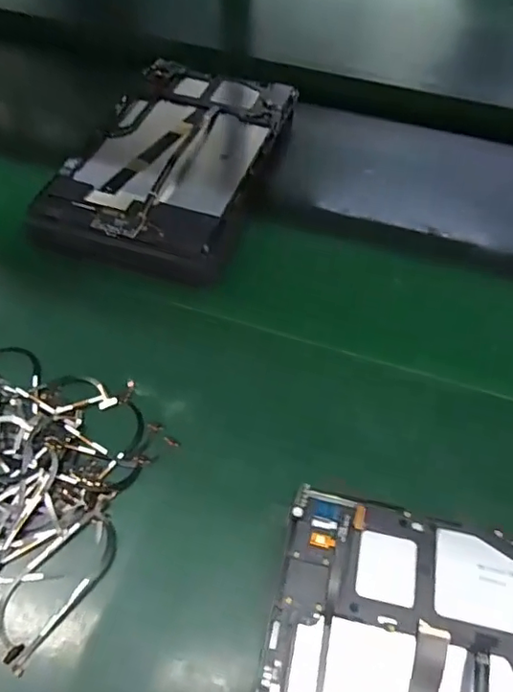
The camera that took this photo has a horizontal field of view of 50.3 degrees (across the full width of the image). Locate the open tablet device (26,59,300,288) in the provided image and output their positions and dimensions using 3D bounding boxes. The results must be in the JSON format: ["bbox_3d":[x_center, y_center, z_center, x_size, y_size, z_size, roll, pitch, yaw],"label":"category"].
[{"bbox_3d":[-0.073,-0.160,0.476,0.154,0.026,0.260,15,58,9],"label":"open tablet device"}]

